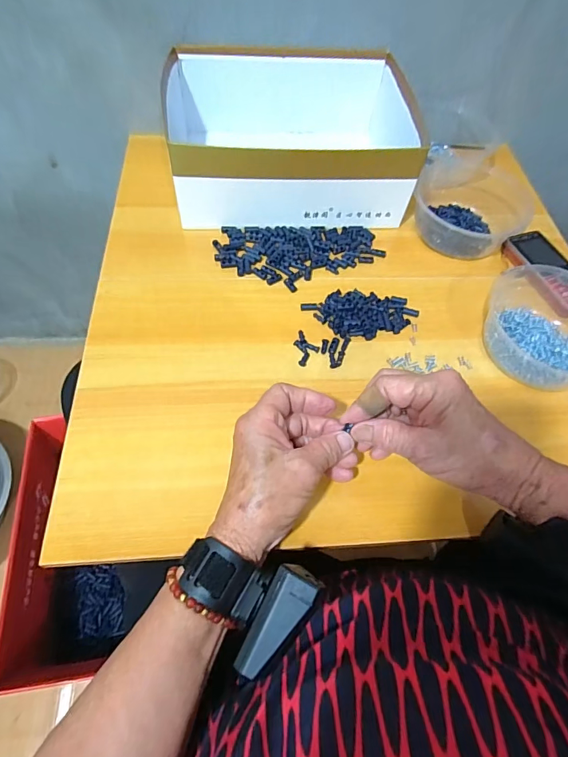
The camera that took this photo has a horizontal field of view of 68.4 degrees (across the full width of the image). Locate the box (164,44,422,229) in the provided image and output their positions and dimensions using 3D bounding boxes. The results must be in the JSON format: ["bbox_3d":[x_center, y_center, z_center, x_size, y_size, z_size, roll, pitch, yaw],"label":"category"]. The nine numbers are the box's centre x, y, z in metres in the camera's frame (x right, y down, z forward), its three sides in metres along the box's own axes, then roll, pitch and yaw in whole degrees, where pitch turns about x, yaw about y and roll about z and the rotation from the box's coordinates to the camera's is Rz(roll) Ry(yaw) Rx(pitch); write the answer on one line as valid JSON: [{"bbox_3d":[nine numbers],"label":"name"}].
[{"bbox_3d":[0.013,-0.320,0.553,0.318,0.100,0.234,-3,60,-6],"label":"box"}]

